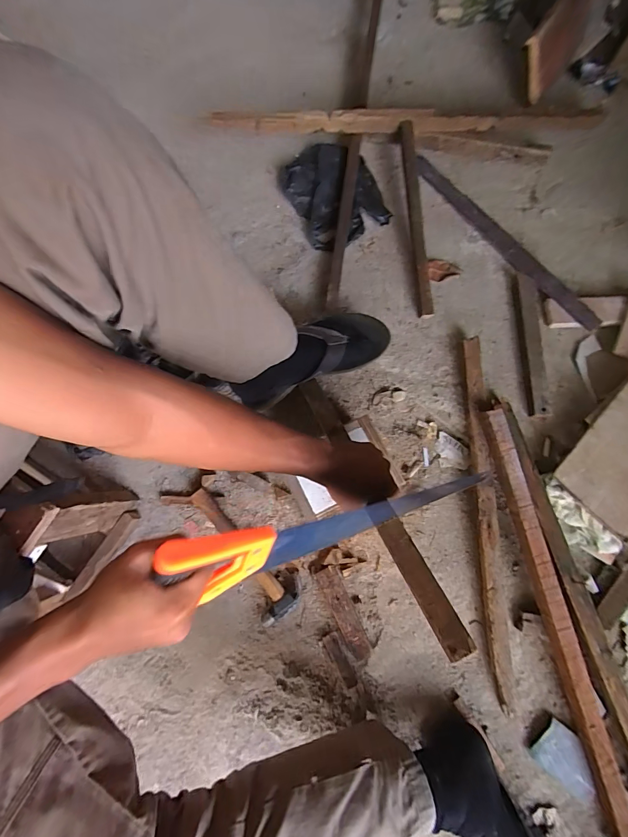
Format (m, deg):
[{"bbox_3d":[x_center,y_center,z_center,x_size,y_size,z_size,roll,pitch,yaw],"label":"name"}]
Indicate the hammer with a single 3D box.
[{"bbox_3d":[-0.110,0.213,0.624,0.086,0.032,0.246,-33,81,-7],"label":"hammer"}]

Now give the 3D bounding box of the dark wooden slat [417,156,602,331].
[{"bbox_3d":[0.352,-0.334,0.698,0.035,0.022,0.451,-40,81,-6],"label":"dark wooden slat"}]

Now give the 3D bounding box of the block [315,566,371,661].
[{"bbox_3d":[0.049,0.313,0.603,0.036,0.022,0.140,-26,80,-6],"label":"block"}]

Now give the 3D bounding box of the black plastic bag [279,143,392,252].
[{"bbox_3d":[0.037,-0.430,0.712,0.165,0.042,0.202,-27,80,-6],"label":"black plastic bag"}]

